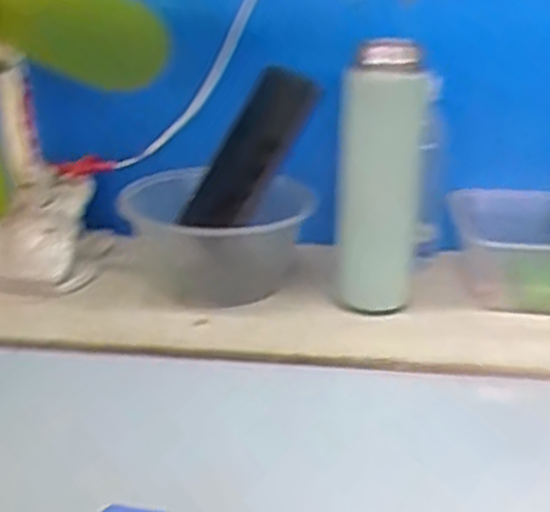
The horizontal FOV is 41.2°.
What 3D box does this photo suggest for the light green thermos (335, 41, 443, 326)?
[{"bbox_3d":[0.086,-0.062,0.597,0.070,0.206,0.070,6,26,9],"label":"light green thermos"}]

